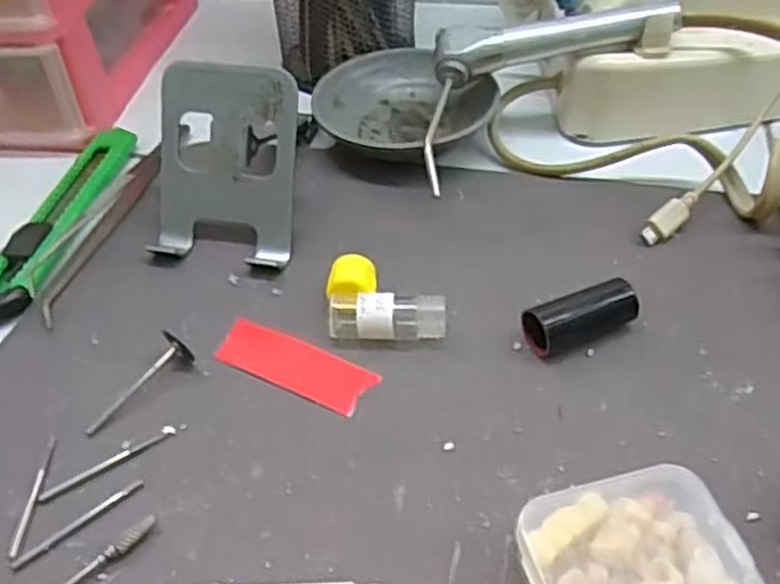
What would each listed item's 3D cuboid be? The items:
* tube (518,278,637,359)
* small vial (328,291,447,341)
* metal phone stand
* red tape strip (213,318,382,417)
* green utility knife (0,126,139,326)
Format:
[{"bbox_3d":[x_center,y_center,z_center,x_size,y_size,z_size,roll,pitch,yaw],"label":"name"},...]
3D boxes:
[{"bbox_3d":[0.069,0.010,0.277,0.040,0.018,0.015,-18,46,-13],"label":"tube"},{"bbox_3d":[-0.001,0.009,0.282,0.042,0.017,0.014,2,45,7],"label":"small vial"},{"bbox_3d":[-0.069,-0.052,0.316,0.059,0.065,0.047,7,45,11],"label":"metal phone stand"},{"bbox_3d":[-0.035,0.025,0.279,0.060,0.004,0.021,20,49,23],"label":"red tape strip"},{"bbox_3d":[-0.150,-0.034,0.345,0.030,0.008,0.134,8,46,13],"label":"green utility knife"}]

